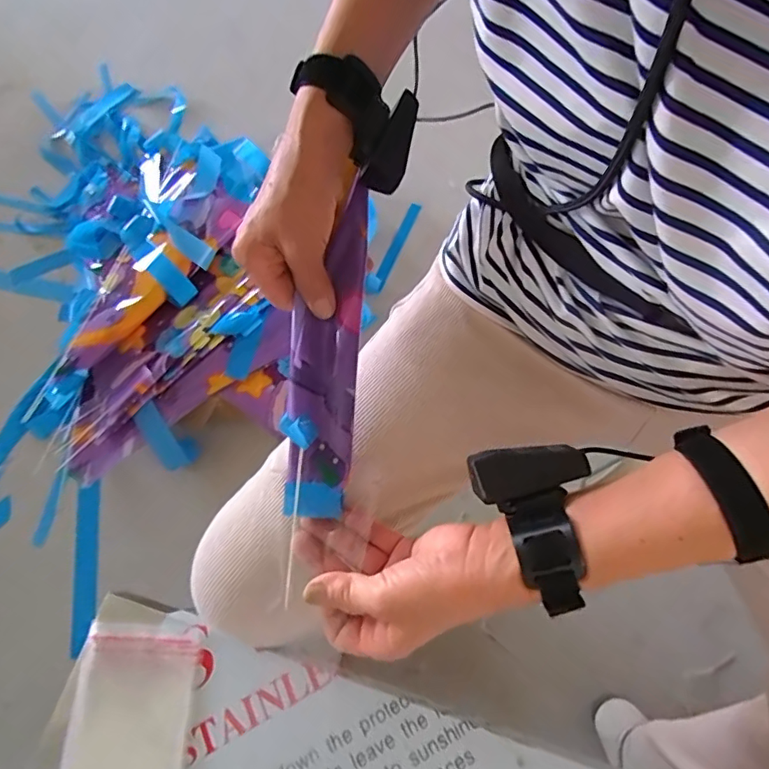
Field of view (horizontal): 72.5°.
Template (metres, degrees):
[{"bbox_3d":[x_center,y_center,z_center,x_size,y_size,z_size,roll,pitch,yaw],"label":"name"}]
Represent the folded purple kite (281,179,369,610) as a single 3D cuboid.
[{"bbox_3d":[-0.044,-0.003,0.390,0.059,0.021,0.283,8,84,5],"label":"folded purple kite"}]

